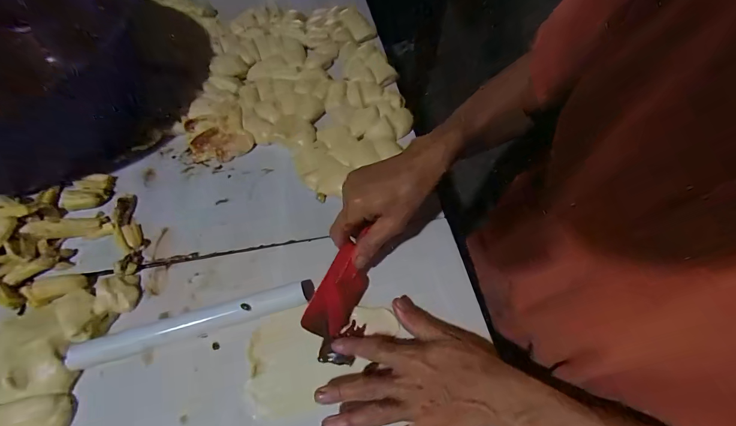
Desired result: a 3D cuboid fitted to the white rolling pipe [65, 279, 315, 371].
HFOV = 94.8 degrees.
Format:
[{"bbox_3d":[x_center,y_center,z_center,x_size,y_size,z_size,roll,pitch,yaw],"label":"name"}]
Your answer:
[{"bbox_3d":[-0.178,0.115,0.361,0.239,0.022,0.028,-14,60,-11],"label":"white rolling pipe"}]

